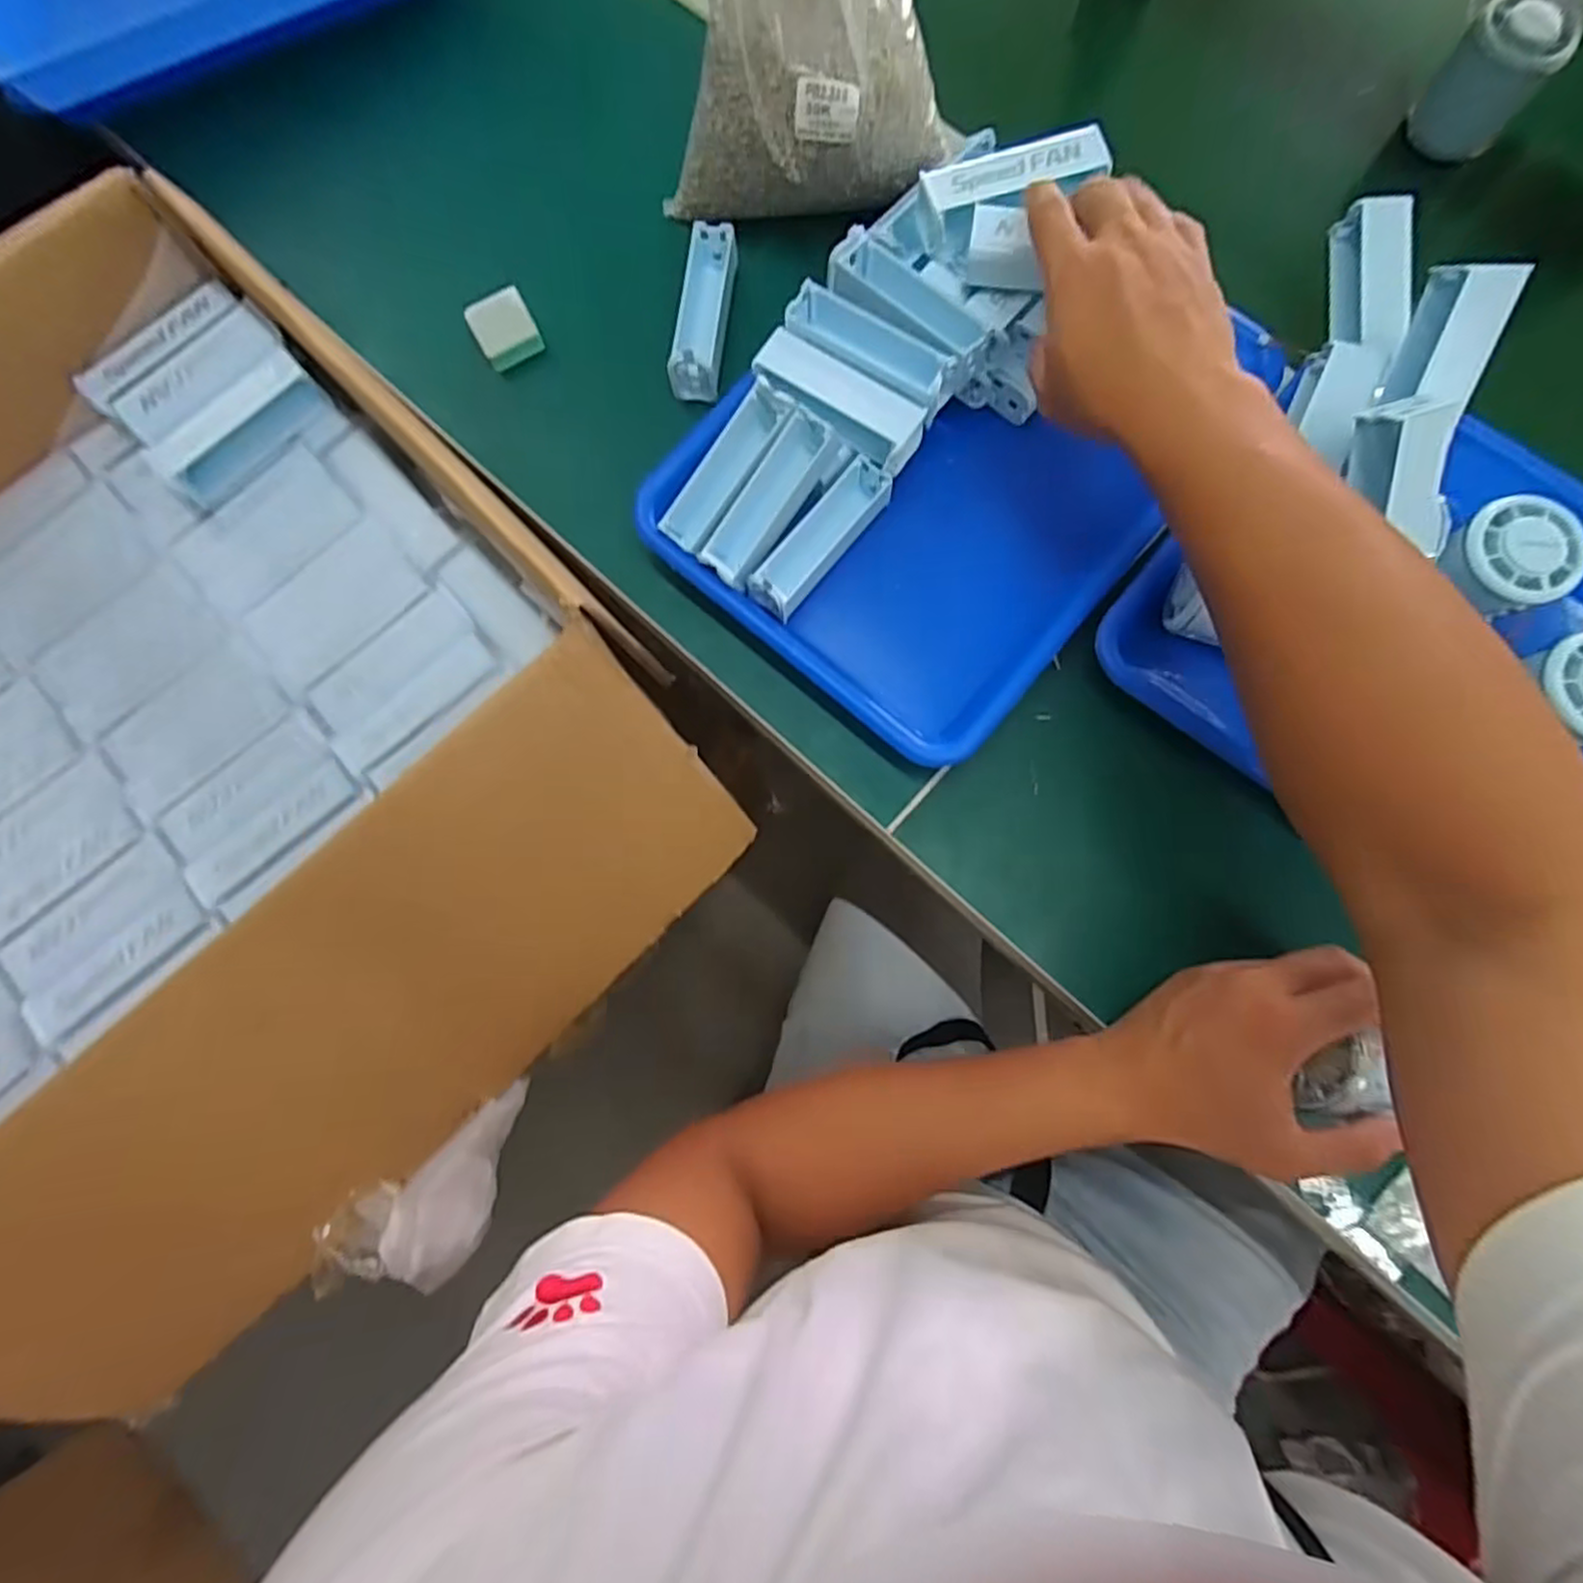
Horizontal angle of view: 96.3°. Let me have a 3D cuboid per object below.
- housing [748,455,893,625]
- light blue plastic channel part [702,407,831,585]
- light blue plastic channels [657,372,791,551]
[{"bbox_3d":[0.016,-0.150,0.420,0.032,0.028,0.100,39,83,6],"label":"housing"},{"bbox_3d":[-0.014,-0.168,0.411,0.030,0.030,0.100,35,95,5],"label":"light blue plastic channel part"},{"bbox_3d":[-0.036,-0.186,0.413,0.030,0.021,0.099,41,105,6],"label":"light blue plastic channels"}]

